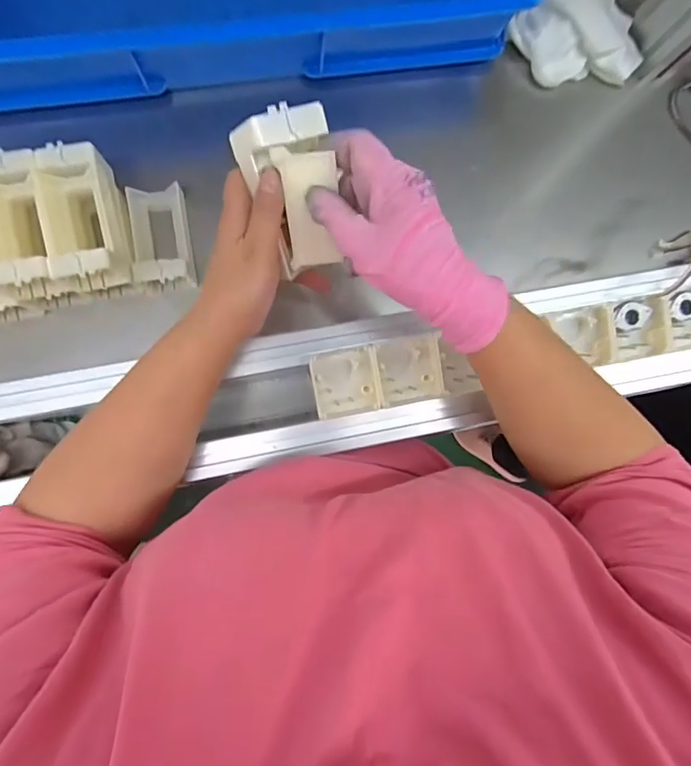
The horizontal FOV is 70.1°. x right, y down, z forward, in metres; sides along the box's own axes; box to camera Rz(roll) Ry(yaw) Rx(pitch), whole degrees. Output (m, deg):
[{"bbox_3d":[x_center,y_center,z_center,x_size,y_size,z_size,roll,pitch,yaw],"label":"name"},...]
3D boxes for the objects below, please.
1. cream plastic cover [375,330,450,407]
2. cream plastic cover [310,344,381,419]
[{"bbox_3d":[0.052,-0.011,0.397,0.053,0.011,0.052,-10,89,-7],"label":"cream plastic cover"},{"bbox_3d":[-0.001,0.000,0.395,0.048,0.021,0.051,-10,89,-7],"label":"cream plastic cover"}]

